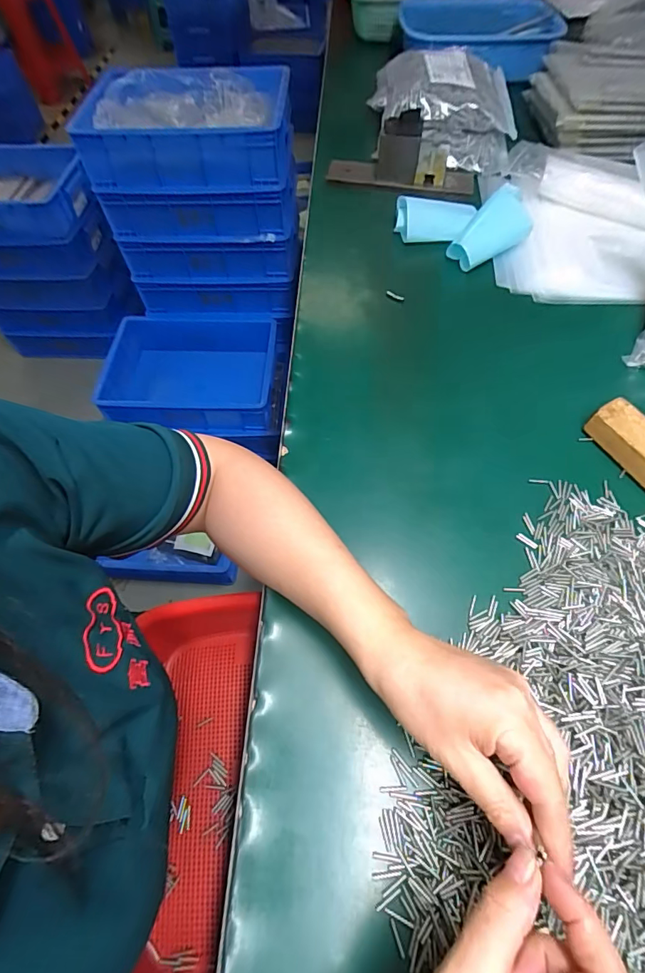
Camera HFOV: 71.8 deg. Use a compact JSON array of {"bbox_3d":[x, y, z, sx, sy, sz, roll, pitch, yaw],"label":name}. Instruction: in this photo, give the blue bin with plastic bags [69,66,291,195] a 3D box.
[{"bbox_3d":[-0.281,-0.763,0.951,0.413,0.124,0.285,-2,59,1],"label":"blue bin with plastic bags"}]

